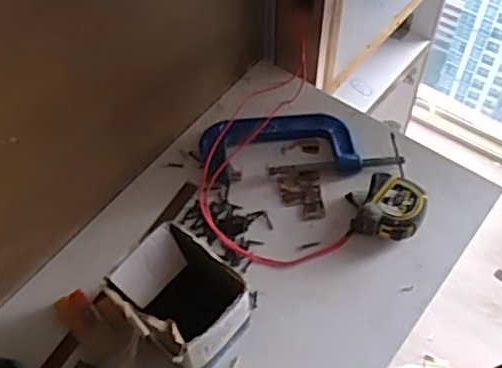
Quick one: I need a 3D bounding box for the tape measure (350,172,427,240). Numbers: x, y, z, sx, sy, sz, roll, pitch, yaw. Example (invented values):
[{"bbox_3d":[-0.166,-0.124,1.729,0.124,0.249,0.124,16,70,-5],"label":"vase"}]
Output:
[{"bbox_3d":[0.174,0.032,0.780,0.073,0.043,0.078,22,58,16],"label":"tape measure"}]

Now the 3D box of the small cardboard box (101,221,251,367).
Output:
[{"bbox_3d":[-0.079,0.133,0.688,0.115,0.105,0.131,-38,62,-23],"label":"small cardboard box"}]

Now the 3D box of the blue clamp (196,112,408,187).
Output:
[{"bbox_3d":[0.066,-0.061,0.848,0.262,0.047,0.109,-3,55,-1],"label":"blue clamp"}]

